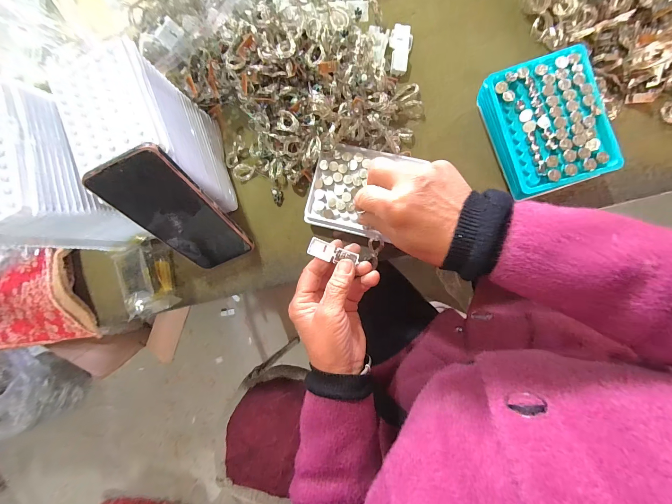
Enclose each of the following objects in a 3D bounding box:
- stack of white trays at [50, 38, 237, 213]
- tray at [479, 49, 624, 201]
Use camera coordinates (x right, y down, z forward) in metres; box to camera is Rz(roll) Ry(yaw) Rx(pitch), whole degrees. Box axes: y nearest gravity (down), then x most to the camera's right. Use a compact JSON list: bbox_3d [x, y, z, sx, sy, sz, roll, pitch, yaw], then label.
[{"bbox_3d":[-0.201,-0.120,0.336,0.093,0.129,0.157,-17,86,8],"label":"stack of white trays"},{"bbox_3d":[0.225,-0.132,0.318,0.102,0.048,0.138,-19,86,8],"label":"tray"}]

